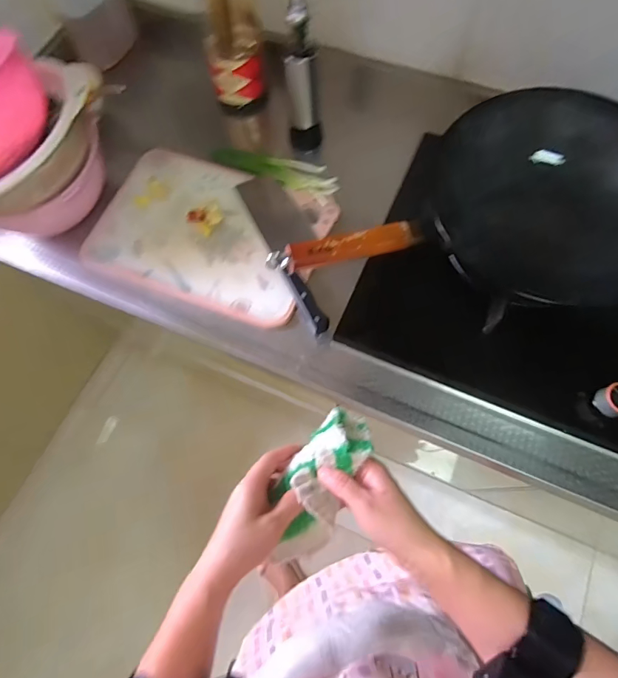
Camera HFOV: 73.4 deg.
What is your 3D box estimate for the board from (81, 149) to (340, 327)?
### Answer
[{"bbox_3d":[-0.160,-0.175,0.665,0.352,0.021,0.239,21,76,8],"label":"board"}]

